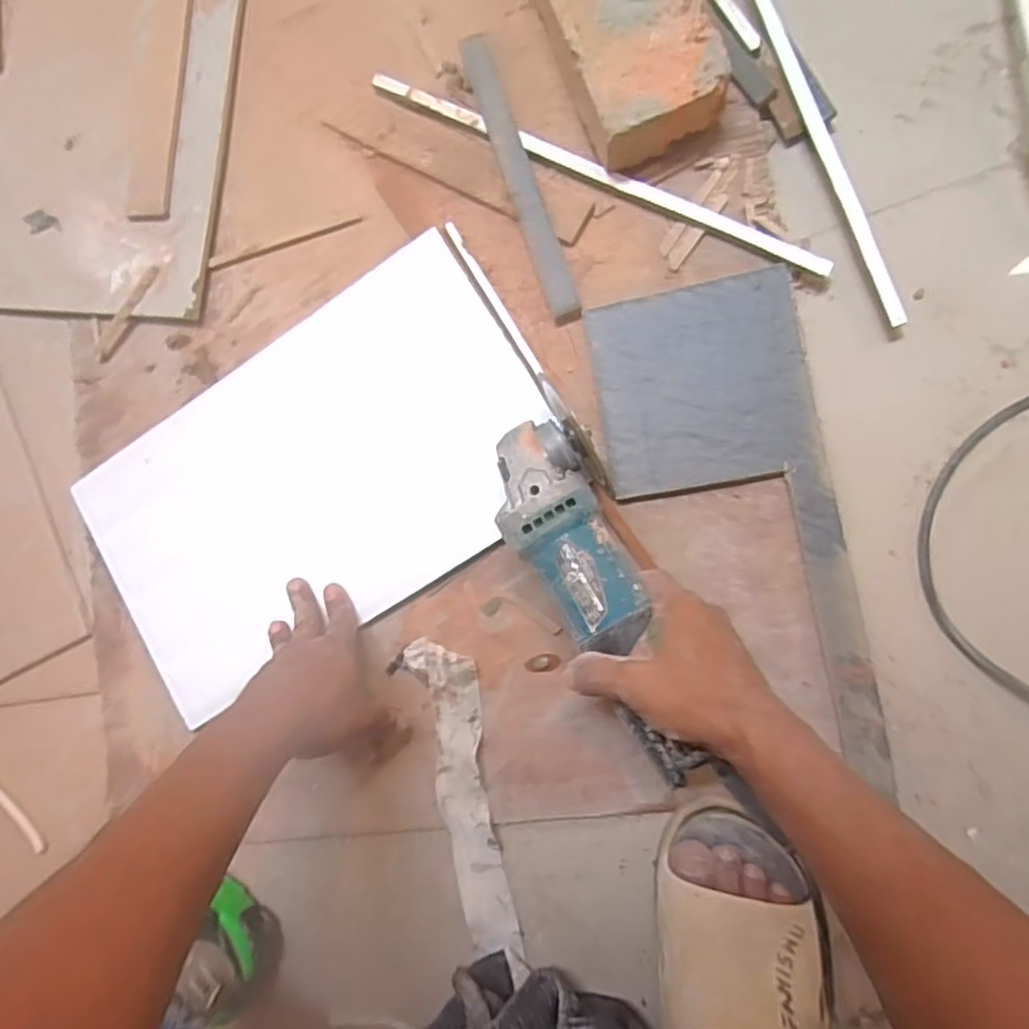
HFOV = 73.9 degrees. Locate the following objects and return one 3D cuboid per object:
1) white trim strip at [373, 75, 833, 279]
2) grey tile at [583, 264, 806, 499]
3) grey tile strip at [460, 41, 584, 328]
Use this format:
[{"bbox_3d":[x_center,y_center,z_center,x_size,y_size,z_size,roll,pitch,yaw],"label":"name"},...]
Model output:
[{"bbox_3d":[0.058,-0.269,0.529,0.391,0.012,0.016,28,92,10],"label":"white trim strip"},{"bbox_3d":[0.139,-0.098,0.514,0.149,0.015,0.151,-9,86,9],"label":"grey tile"},{"bbox_3d":[0.004,-0.263,0.535,0.024,0.016,0.235,-19,84,8],"label":"grey tile strip"}]

